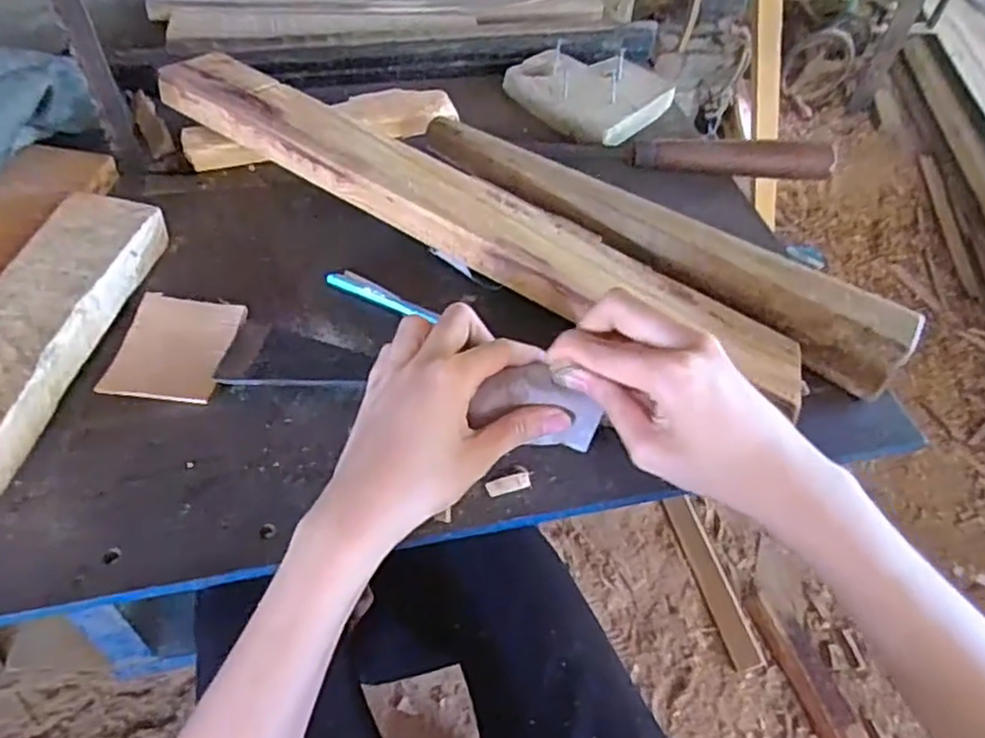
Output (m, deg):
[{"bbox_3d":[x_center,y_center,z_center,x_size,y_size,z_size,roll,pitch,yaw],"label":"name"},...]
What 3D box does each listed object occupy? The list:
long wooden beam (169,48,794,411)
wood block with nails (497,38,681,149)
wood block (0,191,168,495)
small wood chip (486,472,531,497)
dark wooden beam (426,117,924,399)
[{"bbox_3d":[-0.018,-0.104,0.457,0.468,0.040,0.072,26,53,15],"label":"long wooden beam"},{"bbox_3d":[0.077,-0.240,0.604,0.126,0.032,0.094,33,55,20],"label":"wood block with nails"},{"bbox_3d":[-0.247,-0.026,0.386,0.058,0.031,0.194,8,50,1],"label":"wood block"},{"bbox_3d":[0.009,0.061,0.370,0.024,0.004,0.009,-14,53,-17],"label":"small wood chip"},{"bbox_3d":[0.105,-0.099,0.477,0.361,0.035,0.052,34,55,21],"label":"dark wooden beam"}]

